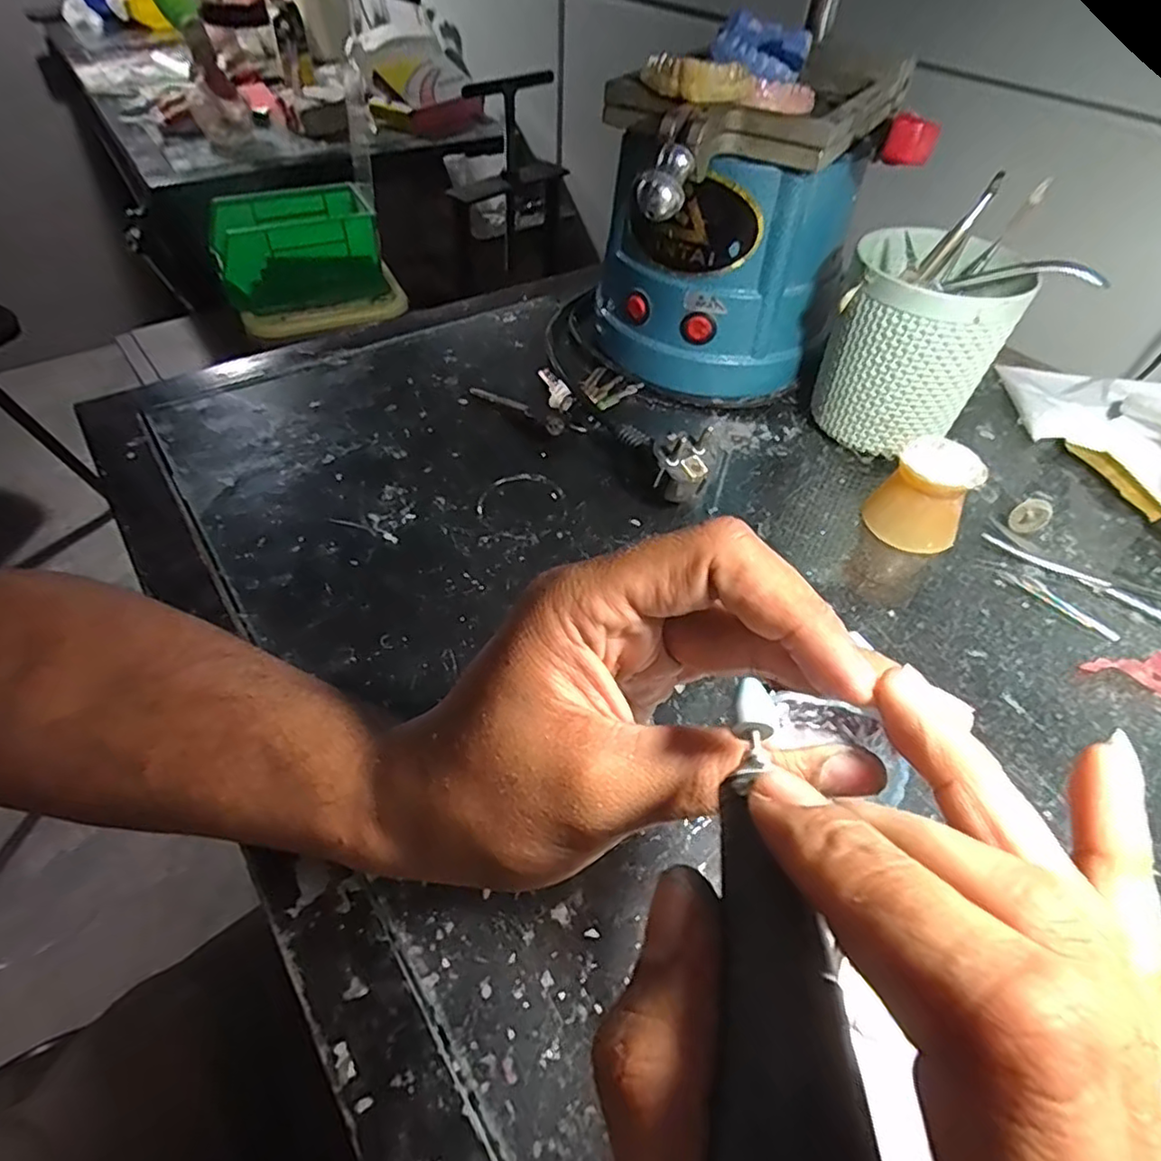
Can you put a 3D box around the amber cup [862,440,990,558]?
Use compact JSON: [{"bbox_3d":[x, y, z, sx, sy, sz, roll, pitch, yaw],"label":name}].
[{"bbox_3d":[0.194,-0.048,0.361,0.048,0.045,0.047,1,49,-1],"label":"amber cup"}]

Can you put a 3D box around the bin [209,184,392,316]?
[{"bbox_3d":[-0.320,-0.369,0.722,0.173,0.096,0.110,-16,52,-15],"label":"bin"}]

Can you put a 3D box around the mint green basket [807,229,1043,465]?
[{"bbox_3d":[0.205,-0.145,0.403,0.089,0.108,0.094,18,51,13],"label":"mint green basket"}]

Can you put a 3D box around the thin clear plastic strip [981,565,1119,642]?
[{"bbox_3d":[0.252,0.008,0.341,0.013,0.004,0.070,-34,58,-27],"label":"thin clear plastic strip"}]

